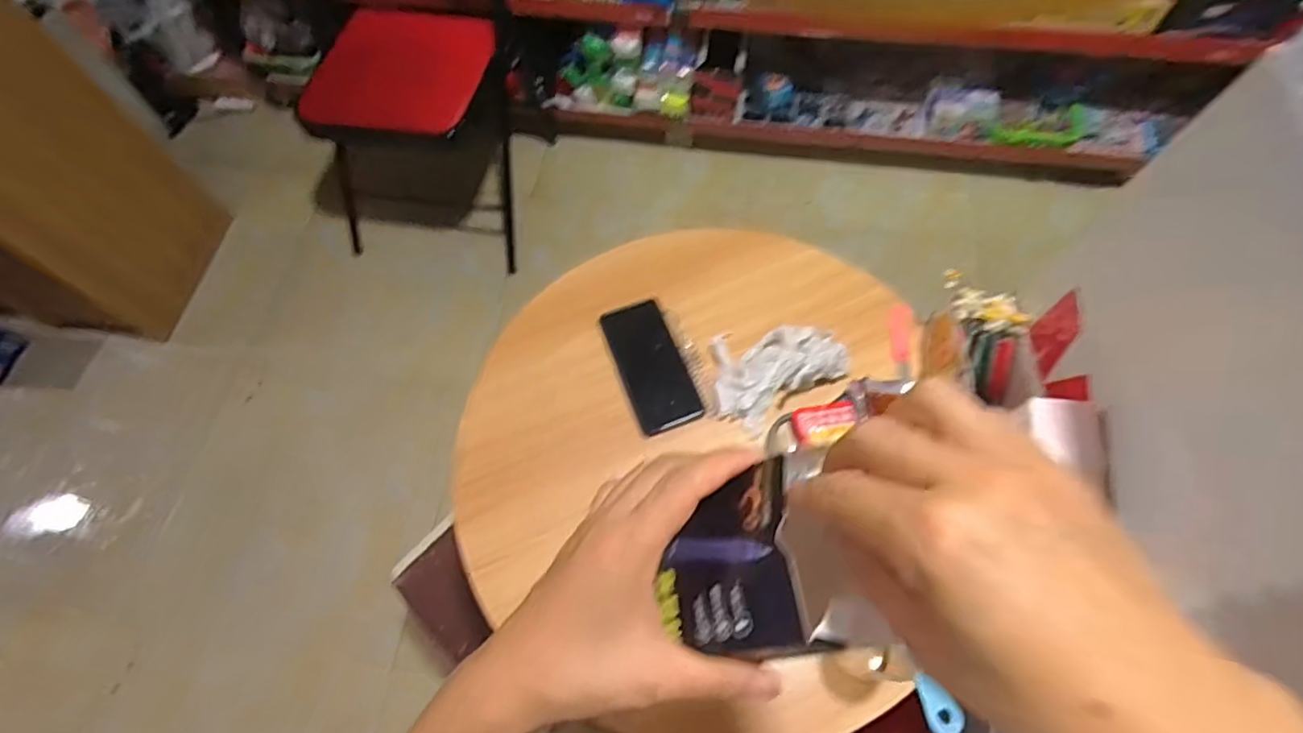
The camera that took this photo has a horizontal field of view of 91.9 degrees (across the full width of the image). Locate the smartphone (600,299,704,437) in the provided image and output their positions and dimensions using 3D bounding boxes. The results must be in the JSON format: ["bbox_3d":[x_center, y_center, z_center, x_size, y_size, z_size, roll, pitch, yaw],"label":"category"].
[{"bbox_3d":[-0.002,-0.002,0.742,0.072,0.009,0.162,-20,66,-7],"label":"smartphone"}]

